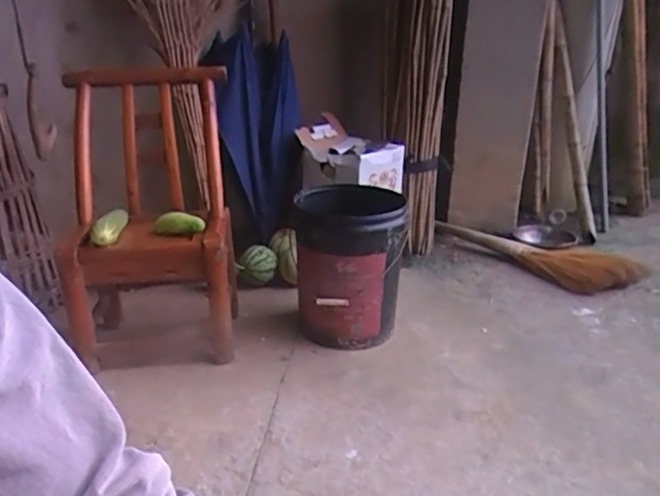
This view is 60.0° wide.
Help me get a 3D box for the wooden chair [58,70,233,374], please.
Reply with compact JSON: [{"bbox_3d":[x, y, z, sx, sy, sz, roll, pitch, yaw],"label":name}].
[{"bbox_3d":[-0.464,-0.093,1.516,0.398,0.639,0.546,-7,24,-14],"label":"wooden chair"}]

